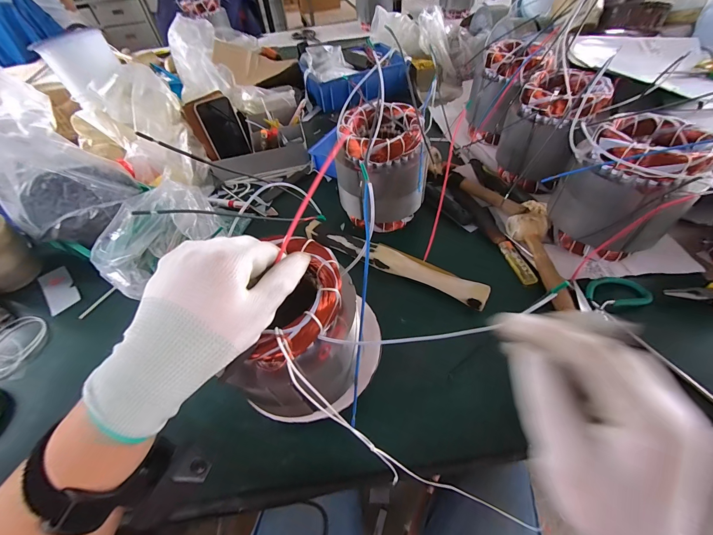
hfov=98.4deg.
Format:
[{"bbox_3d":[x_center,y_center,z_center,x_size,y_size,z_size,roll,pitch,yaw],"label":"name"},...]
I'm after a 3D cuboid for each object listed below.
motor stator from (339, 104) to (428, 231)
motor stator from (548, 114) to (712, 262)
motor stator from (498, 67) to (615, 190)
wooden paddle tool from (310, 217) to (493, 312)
[{"bbox_3d":[0.044,-0.178,0.552,0.134,0.189,0.134,-1,51,5],"label":"motor stator"},{"bbox_3d":[0.398,-0.113,0.461,0.140,0.180,0.140,-3,51,3],"label":"motor stator"},{"bbox_3d":[0.359,-0.257,0.592,0.146,0.169,0.125,20,56,20],"label":"motor stator"},{"bbox_3d":[0.051,-0.013,0.516,0.328,0.029,0.040,24,58,23],"label":"wooden paddle tool"}]

